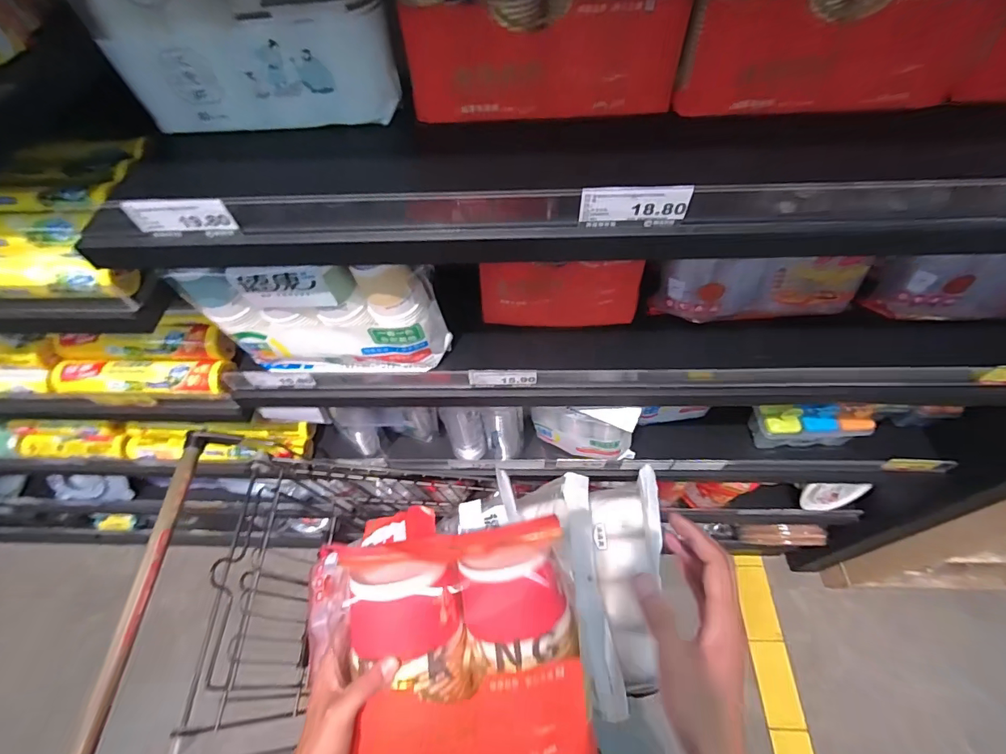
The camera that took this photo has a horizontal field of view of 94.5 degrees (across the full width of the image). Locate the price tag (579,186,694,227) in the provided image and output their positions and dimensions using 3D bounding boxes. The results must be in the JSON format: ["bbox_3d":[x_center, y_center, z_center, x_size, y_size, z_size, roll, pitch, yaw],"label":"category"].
[{"bbox_3d":[0.114,-0.148,0.405,0.092,0.039,0.004,0,57,3],"label":"price tag"}]

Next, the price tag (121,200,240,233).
[{"bbox_3d":[-0.292,-0.147,0.425,0.089,0.030,0.010,-1,46,2],"label":"price tag"}]

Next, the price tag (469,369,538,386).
[{"bbox_3d":[0.001,0.001,0.636,0.092,0.027,0.005,1,31,1],"label":"price tag"}]

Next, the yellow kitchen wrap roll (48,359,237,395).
[{"bbox_3d":[-0.547,0.003,0.705,0.264,0.040,0.050,-1,57,3],"label":"yellow kitchen wrap roll"}]

